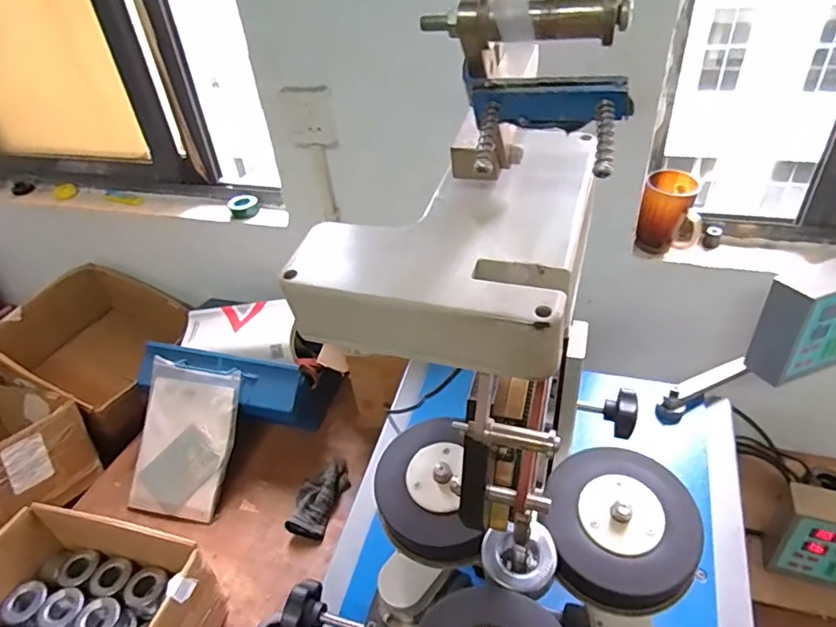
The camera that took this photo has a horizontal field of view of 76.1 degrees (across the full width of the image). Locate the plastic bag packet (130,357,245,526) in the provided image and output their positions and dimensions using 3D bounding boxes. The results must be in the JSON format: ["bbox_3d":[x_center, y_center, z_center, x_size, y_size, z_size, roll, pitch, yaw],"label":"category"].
[{"bbox_3d":[-0.452,0.240,1.024,0.190,0.050,0.277,7,74,12],"label":"plastic bag packet"}]

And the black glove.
[{"bbox_3d":[-0.183,0.337,0.994,0.077,0.034,0.158,9,40,18],"label":"black glove"}]

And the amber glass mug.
[{"bbox_3d":[0.409,-0.162,0.876,0.092,0.116,0.078,7,40,16],"label":"amber glass mug"}]

